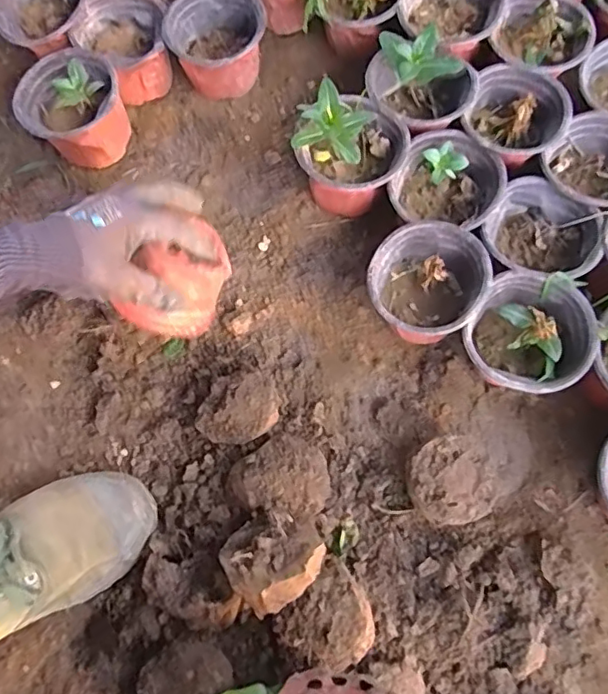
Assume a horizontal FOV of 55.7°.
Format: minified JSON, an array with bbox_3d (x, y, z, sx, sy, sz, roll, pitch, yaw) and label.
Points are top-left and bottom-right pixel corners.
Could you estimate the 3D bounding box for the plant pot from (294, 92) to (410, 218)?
[{"bbox_3d":[0.050,-0.170,0.538,0.083,0.076,0.088,-1,72,3],"label":"plant pot"}]

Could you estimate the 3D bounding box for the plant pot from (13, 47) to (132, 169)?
[{"bbox_3d":[-0.224,-0.230,0.569,0.094,0.081,0.095,0,72,1],"label":"plant pot"}]

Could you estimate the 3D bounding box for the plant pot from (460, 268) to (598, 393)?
[{"bbox_3d":[0.184,-0.003,0.482,0.091,0.086,0.095,0,72,1],"label":"plant pot"}]

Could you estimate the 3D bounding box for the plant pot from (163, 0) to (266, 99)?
[{"bbox_3d":[-0.088,-0.314,0.594,0.094,0.071,0.086,0,72,1],"label":"plant pot"}]

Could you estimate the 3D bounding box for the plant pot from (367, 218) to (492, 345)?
[{"bbox_3d":[0.104,-0.050,0.503,0.092,0.075,0.099,-1,72,3],"label":"plant pot"}]

